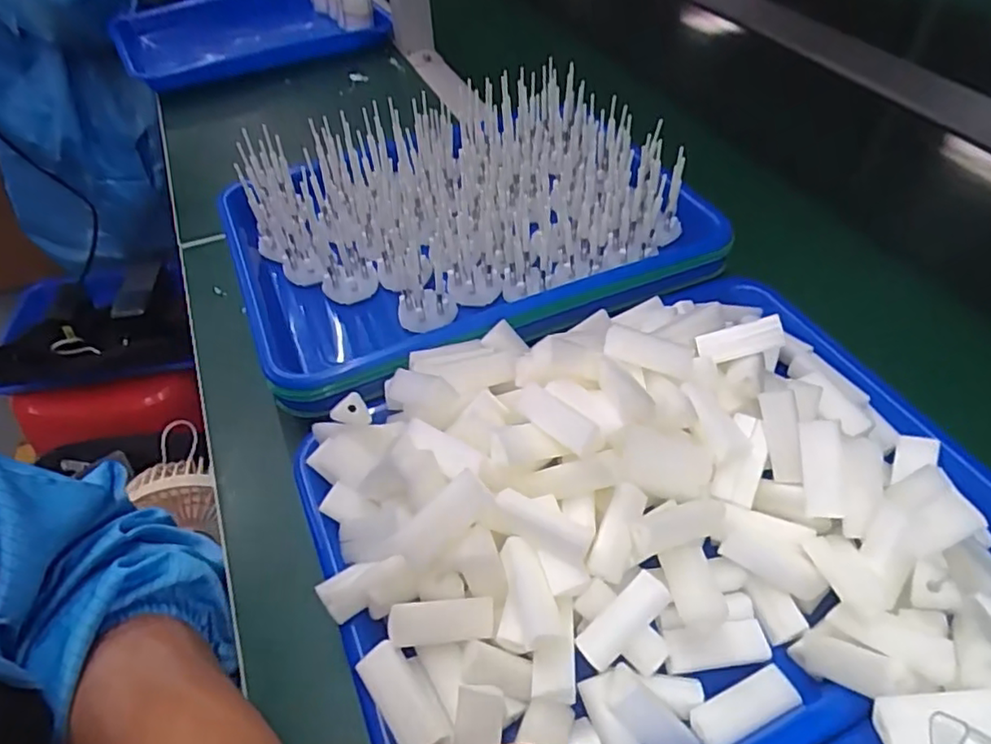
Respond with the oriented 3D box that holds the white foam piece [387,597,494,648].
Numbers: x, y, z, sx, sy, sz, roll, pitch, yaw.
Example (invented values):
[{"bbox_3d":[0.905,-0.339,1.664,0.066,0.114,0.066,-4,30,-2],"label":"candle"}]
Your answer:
[{"bbox_3d":[-0.023,0.110,0.277,0.046,0.011,0.015,0,47,-14],"label":"white foam piece"}]

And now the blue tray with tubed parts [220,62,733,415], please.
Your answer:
[{"bbox_3d":[-0.028,-0.122,0.465,0.333,0.068,0.248,-23,51,-16],"label":"blue tray with tubed parts"}]

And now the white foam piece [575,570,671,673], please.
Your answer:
[{"bbox_3d":[0.057,0.110,0.278,0.045,0.008,0.017,-44,57,-5],"label":"white foam piece"}]

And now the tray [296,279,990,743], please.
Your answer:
[{"bbox_3d":[0.082,0.063,0.303,0.317,0.069,0.258,-18,50,-12],"label":"tray"}]

